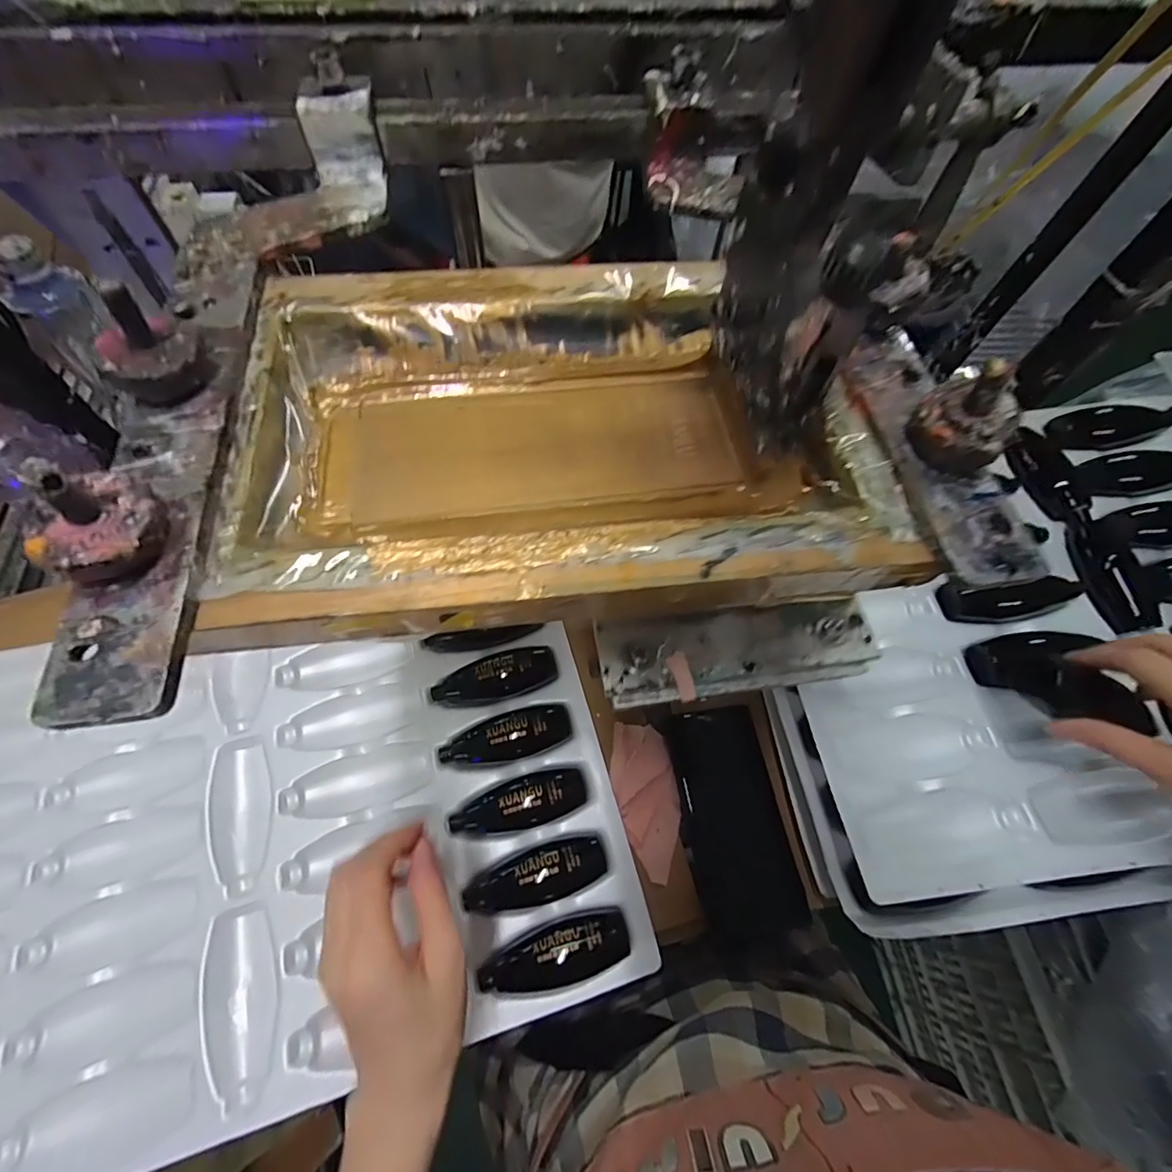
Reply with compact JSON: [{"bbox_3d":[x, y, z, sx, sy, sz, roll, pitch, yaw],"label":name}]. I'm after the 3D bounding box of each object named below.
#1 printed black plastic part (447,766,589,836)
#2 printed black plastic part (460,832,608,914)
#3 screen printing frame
[{"bbox_3d":[-0.049,0.161,0.386,0.102,0.025,0.037,-15,65,-10],"label":"printed black plastic part"},{"bbox_3d":[-0.035,0.205,0.368,0.103,0.024,0.039,-16,65,-11],"label":"printed black plastic part"},{"bbox_3d":[-0.010,-0.060,0.203,0.226,0.025,0.168,-6,64,-6],"label":"screen printing frame"}]

